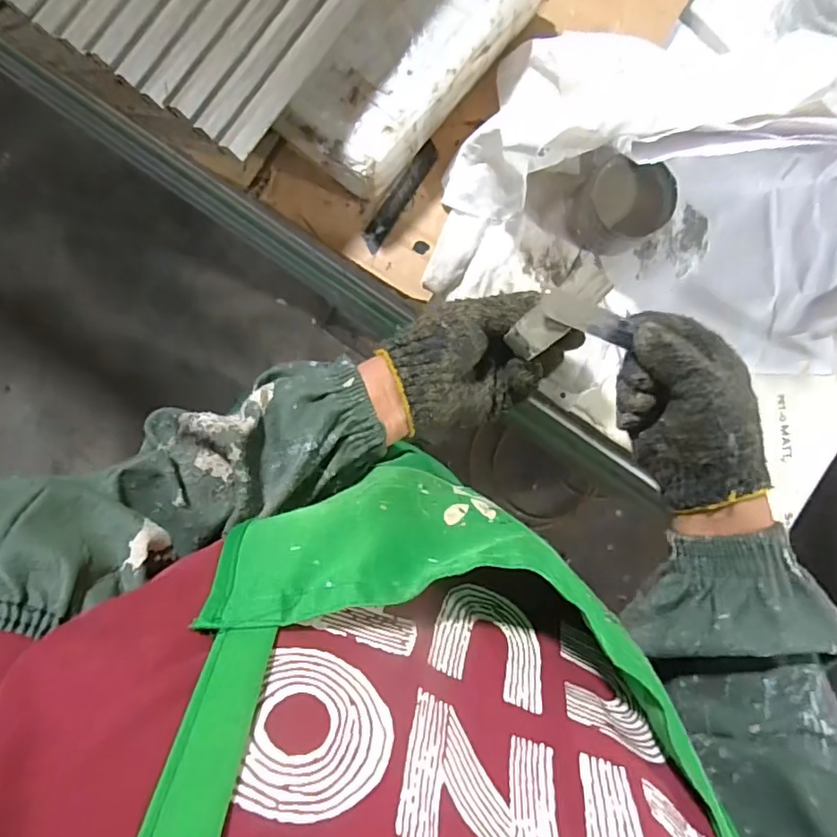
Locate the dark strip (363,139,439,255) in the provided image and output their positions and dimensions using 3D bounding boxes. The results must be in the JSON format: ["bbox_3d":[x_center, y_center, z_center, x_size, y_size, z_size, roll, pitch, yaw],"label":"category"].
[{"bbox_3d":[-0.014,-0.174,0.425,0.015,0.007,0.097,32,89,-4],"label":"dark strip"}]

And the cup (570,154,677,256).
[{"bbox_3d":[0.156,-0.162,0.422,0.063,0.052,0.056,18,90,-4],"label":"cup"}]

